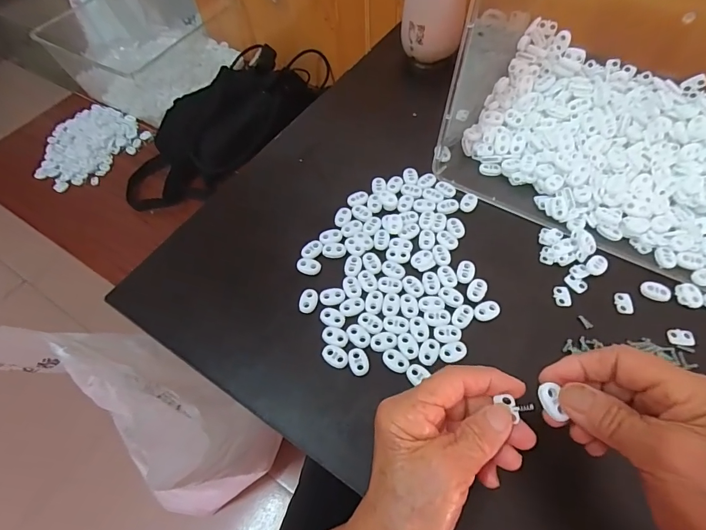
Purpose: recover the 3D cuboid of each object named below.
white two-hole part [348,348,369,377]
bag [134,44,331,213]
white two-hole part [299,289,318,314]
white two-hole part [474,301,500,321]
[{"bbox_3d":[0.005,0.078,0.321,0.015,0.004,0.022,-16,59,-5],"label":"white two-hole part"},{"bbox_3d":[-0.232,-0.273,0.735,0.167,0.103,0.454,38,69,23],"label":"bag"},{"bbox_3d":[-0.039,0.031,0.351,0.015,0.004,0.022,5,60,7],"label":"white two-hole part"},{"bbox_3d":[0.116,0.039,0.340,0.023,0.004,0.016,-26,61,-11],"label":"white two-hole part"}]

